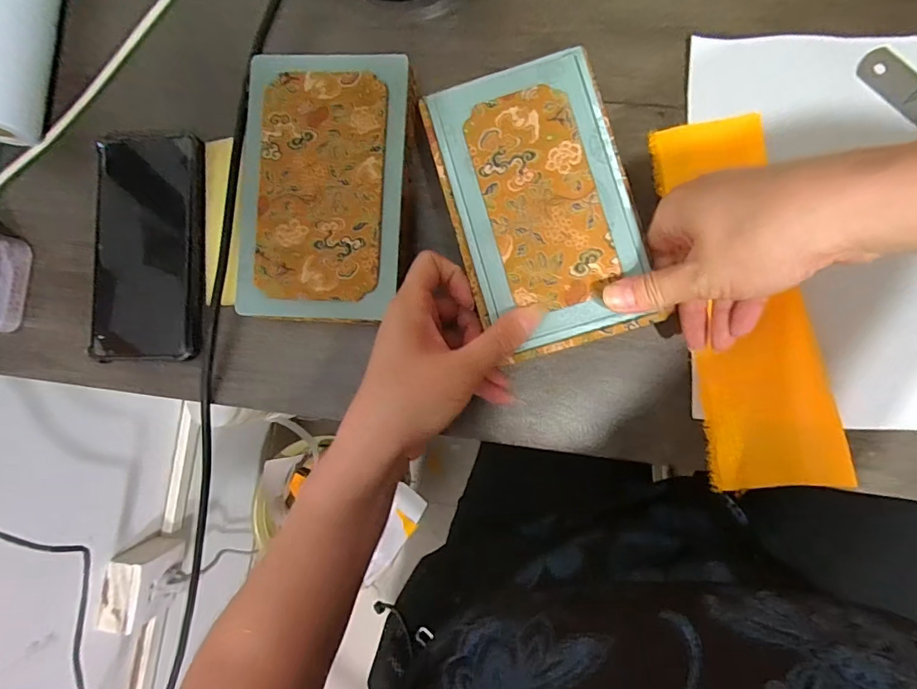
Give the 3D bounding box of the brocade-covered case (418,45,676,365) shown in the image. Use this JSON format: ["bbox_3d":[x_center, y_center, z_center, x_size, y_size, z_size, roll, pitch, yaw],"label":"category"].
[{"bbox_3d":[0.050,-0.084,0.293,0.105,0.015,0.173,-17,86,4],"label":"brocade-covered case"}]

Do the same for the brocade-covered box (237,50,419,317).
[{"bbox_3d":[-0.091,-0.107,0.338,0.113,0.032,0.178,2,88,5],"label":"brocade-covered box"}]

